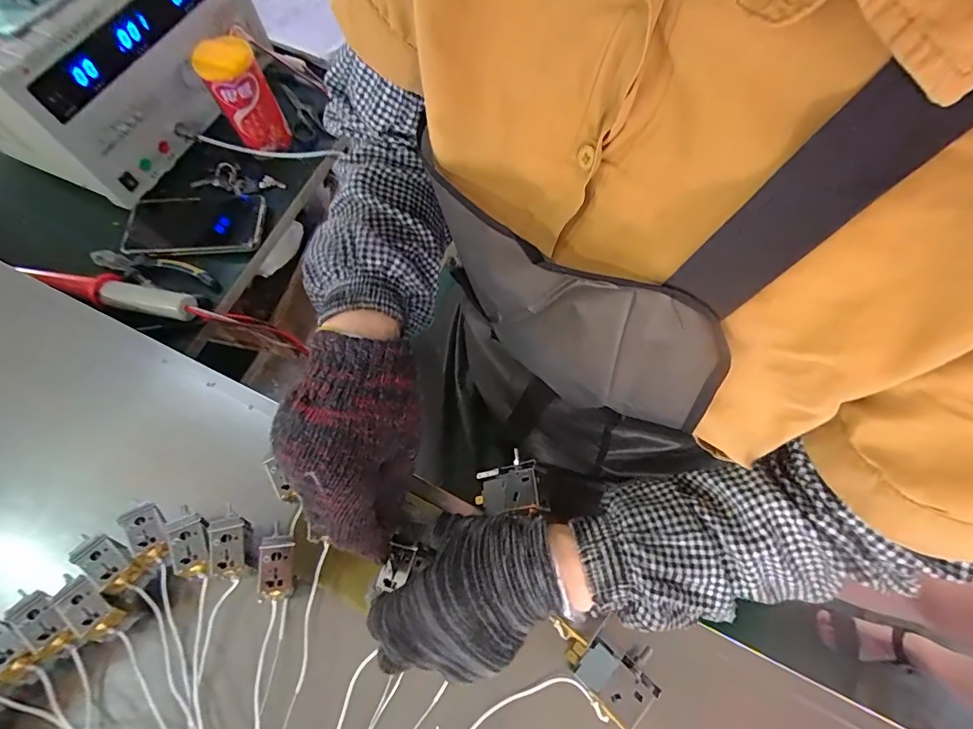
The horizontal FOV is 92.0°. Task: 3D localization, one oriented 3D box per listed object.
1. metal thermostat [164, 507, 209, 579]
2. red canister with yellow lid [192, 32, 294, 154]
[{"bbox_3d":[-0.217,0.130,0.347,0.027,0.018,0.048,-25,69,-10],"label":"metal thermostat"},{"bbox_3d":[-0.299,-0.330,0.585,0.063,0.114,0.074,-29,69,-11],"label":"red canister with yellow lid"}]

